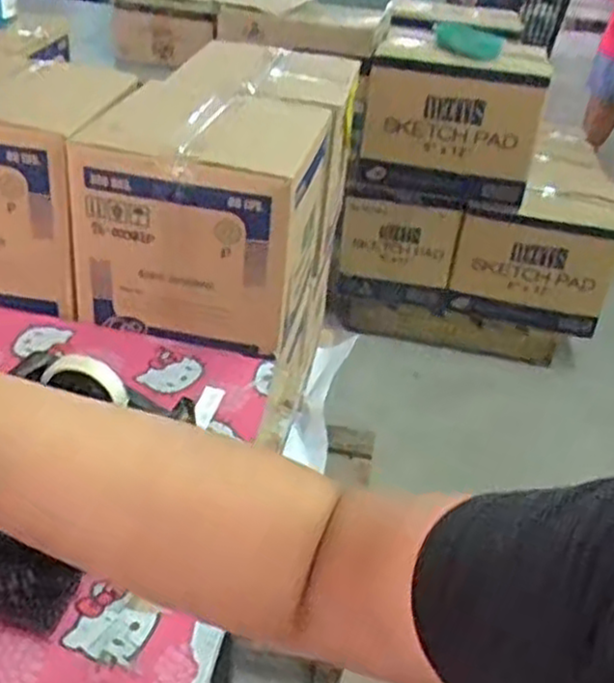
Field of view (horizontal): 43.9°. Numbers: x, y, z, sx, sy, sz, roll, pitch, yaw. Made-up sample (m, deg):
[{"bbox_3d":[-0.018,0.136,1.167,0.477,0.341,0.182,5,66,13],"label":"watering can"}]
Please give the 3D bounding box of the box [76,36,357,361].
[{"bbox_3d":[-0.111,-0.263,1.201,0.328,0.268,0.584,9,33,1],"label":"box"}]

